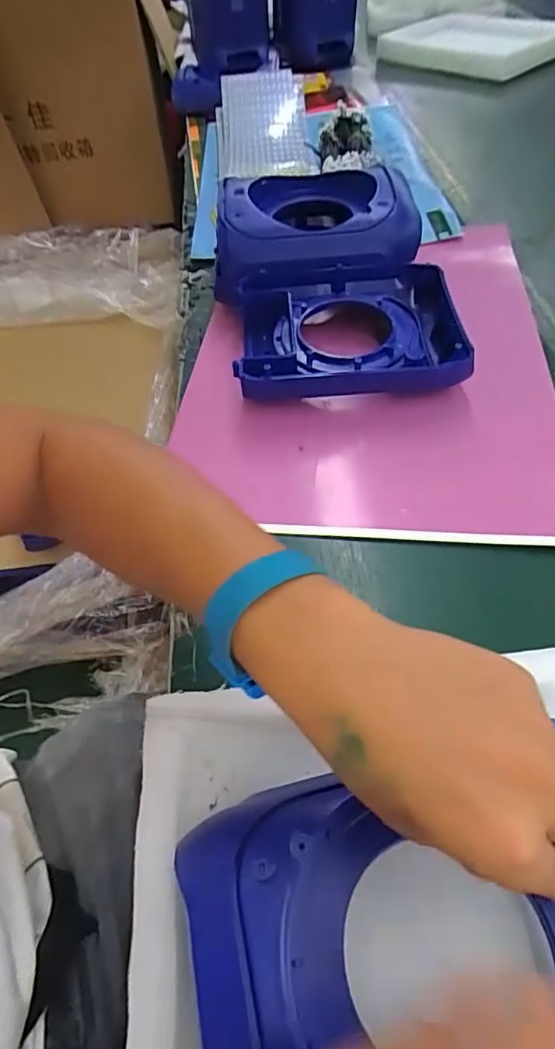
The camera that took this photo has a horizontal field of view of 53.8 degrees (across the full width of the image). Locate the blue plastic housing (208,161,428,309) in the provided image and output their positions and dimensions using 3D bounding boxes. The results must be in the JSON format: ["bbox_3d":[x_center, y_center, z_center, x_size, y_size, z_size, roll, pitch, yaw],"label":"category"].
[{"bbox_3d":[0.038,-0.351,0.637,0.227,0.064,0.204,-7,51,-1],"label":"blue plastic housing"}]

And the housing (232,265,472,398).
[{"bbox_3d":[0.074,-0.197,0.566,0.231,0.059,0.178,-5,51,0],"label":"housing"}]

